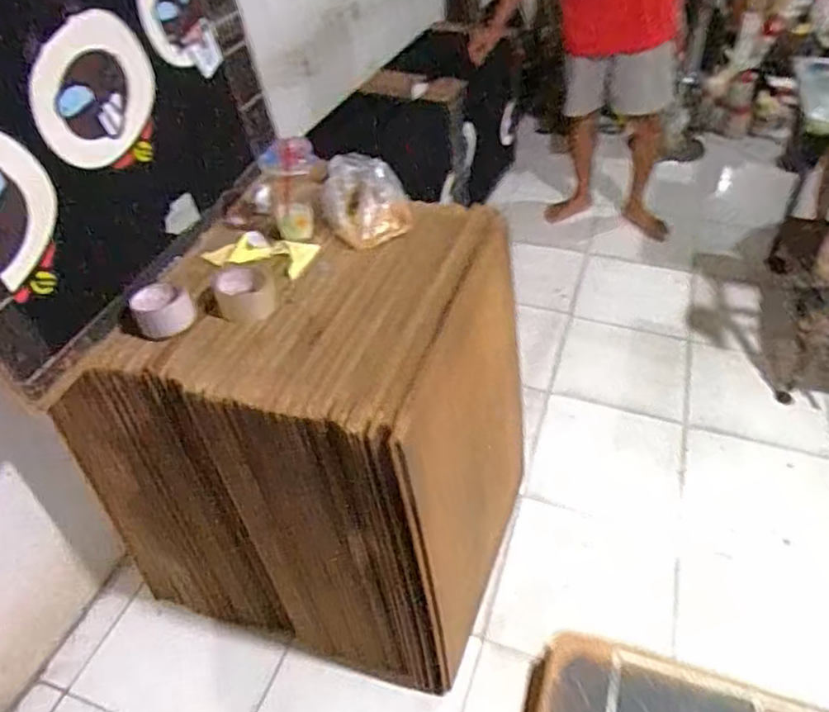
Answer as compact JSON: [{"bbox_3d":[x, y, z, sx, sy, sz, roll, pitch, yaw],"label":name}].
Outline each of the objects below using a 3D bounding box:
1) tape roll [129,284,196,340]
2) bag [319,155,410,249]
[{"bbox_3d":[-0.385,-0.072,0.980,0.083,0.053,0.086,-1,44,1],"label":"tape roll"},{"bbox_3d":[-0.092,-0.292,1.188,0.159,0.089,0.182,-7,44,-6],"label":"bag"}]

